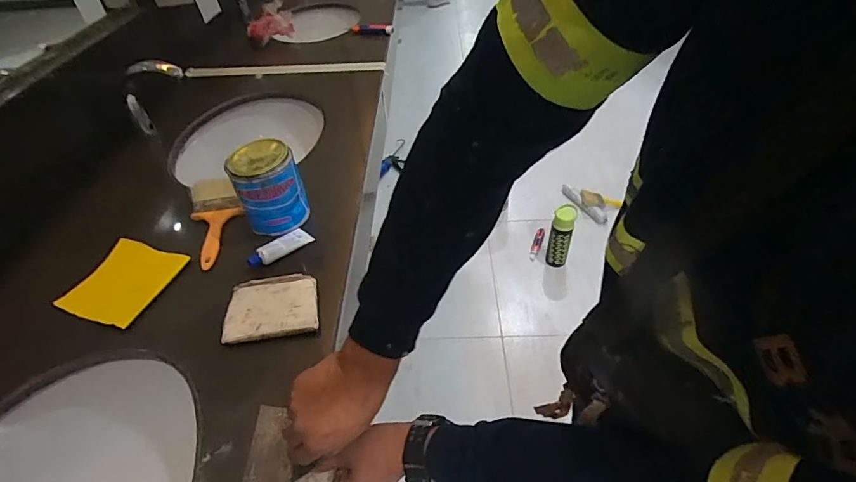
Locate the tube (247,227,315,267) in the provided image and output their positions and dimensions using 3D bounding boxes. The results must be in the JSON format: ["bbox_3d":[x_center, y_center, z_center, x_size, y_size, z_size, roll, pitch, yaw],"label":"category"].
[{"bbox_3d":[-0.247,0.009,0.707,0.042,0.019,0.116,25,38,27],"label":"tube"}]

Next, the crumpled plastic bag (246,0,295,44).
[{"bbox_3d":[-0.510,-0.692,1.364,0.139,0.136,0.063,-6,44,-2],"label":"crumpled plastic bag"}]

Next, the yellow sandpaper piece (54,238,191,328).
[{"bbox_3d":[-0.481,0.063,0.677,0.142,0.014,0.142,12,47,16],"label":"yellow sandpaper piece"}]

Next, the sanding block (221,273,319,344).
[{"bbox_3d":[-0.226,0.095,0.623,0.127,0.022,0.100,-9,44,-4],"label":"sanding block"}]

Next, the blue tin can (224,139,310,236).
[{"bbox_3d":[-0.268,-0.088,0.728,0.104,0.132,0.090,-15,45,-10],"label":"blue tin can"}]

